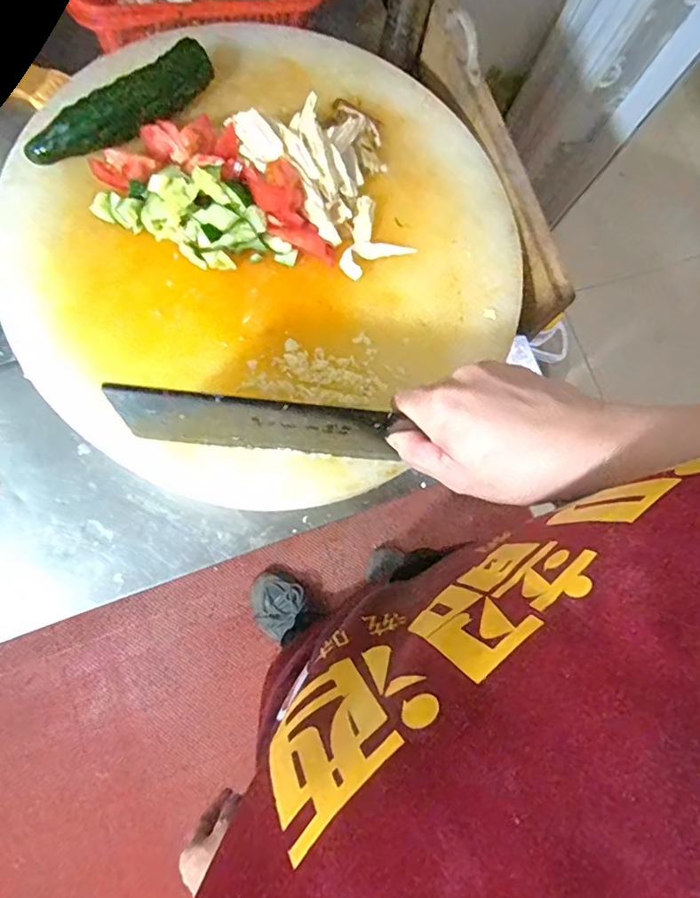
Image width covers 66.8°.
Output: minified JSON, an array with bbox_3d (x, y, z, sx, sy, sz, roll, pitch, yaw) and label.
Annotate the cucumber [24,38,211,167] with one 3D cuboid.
[{"bbox_3d":[-0.170,-0.260,0.403,0.153,0.031,0.027,-40,87,-14],"label":"cucumber"}]

